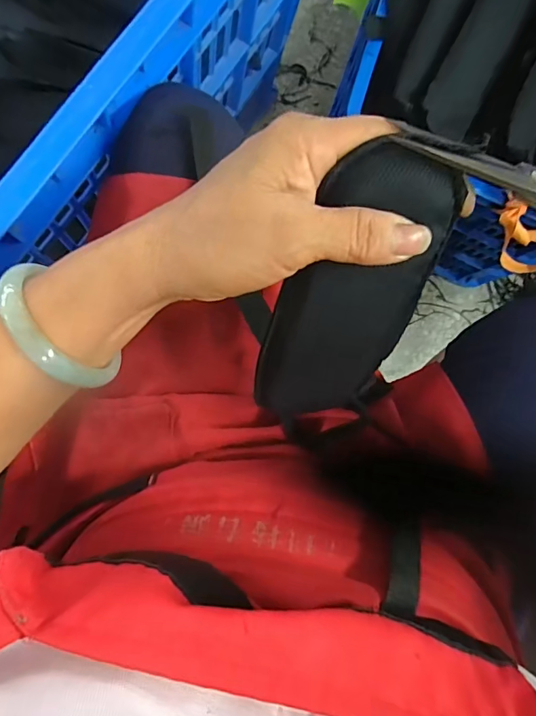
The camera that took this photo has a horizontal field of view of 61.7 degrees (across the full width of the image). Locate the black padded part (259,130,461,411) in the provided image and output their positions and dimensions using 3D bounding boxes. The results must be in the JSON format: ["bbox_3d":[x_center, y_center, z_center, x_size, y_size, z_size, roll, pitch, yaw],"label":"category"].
[{"bbox_3d":[0.039,-0.021,0.228,0.065,0.162,0.021,14,42,-8],"label":"black padded part"}]

